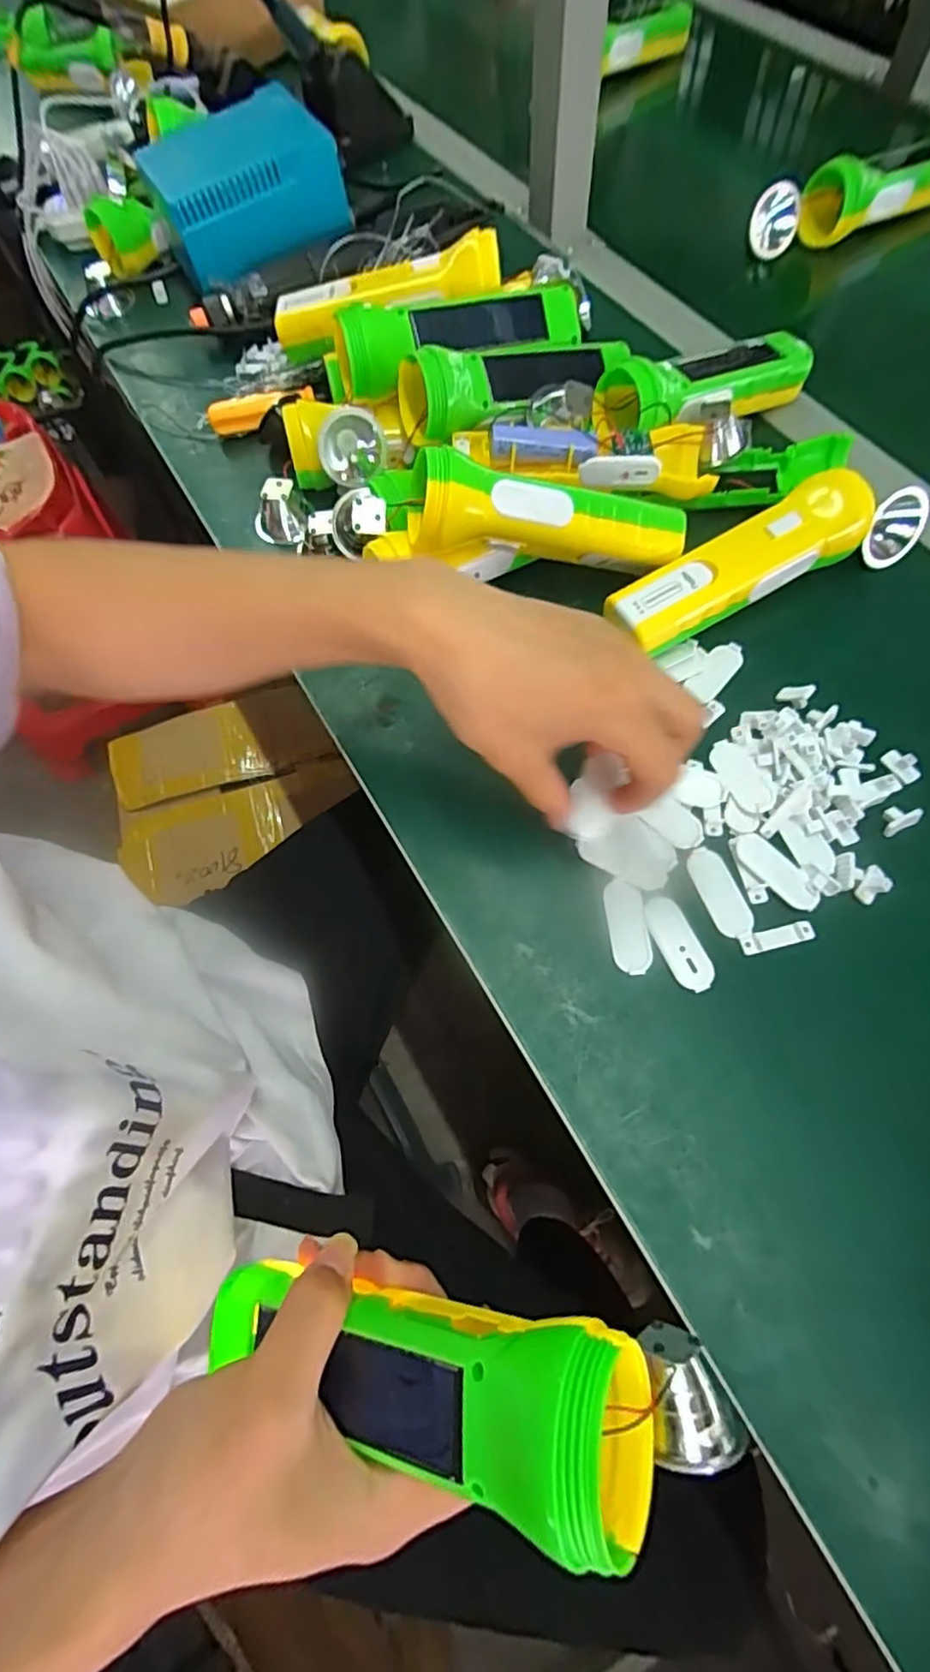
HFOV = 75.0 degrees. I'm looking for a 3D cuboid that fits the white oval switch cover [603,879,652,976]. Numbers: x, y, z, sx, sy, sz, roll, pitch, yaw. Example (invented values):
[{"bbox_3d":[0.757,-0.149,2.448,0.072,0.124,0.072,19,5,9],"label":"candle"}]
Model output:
[{"bbox_3d":[0.084,0.046,0.312,0.020,0.004,0.048,-5,68,1],"label":"white oval switch cover"}]

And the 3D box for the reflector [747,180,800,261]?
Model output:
[{"bbox_3d":[0.268,-0.534,0.526,0.035,0.044,0.019,-9,68,0],"label":"reflector"}]

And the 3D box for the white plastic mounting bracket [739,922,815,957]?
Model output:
[{"bbox_3d":[0.158,0.052,0.307,0.037,0.004,0.009,-14,68,-2],"label":"white plastic mounting bracket"}]

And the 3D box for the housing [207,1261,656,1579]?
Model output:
[{"bbox_3d":[-0.020,0.182,0.210,0.157,0.039,0.049,-6,63,26],"label":"housing"}]

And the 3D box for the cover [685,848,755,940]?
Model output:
[{"bbox_3d":[0.133,0.029,0.317,0.020,0.004,0.049,-21,68,-5],"label":"cover"}]

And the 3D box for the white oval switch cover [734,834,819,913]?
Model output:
[{"bbox_3d":[0.163,0.019,0.318,0.019,0.004,0.049,-39,71,-12],"label":"white oval switch cover"}]

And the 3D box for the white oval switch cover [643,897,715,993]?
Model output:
[{"bbox_3d":[0.108,0.054,0.306,0.021,0.004,0.049,-25,69,-7],"label":"white oval switch cover"}]

